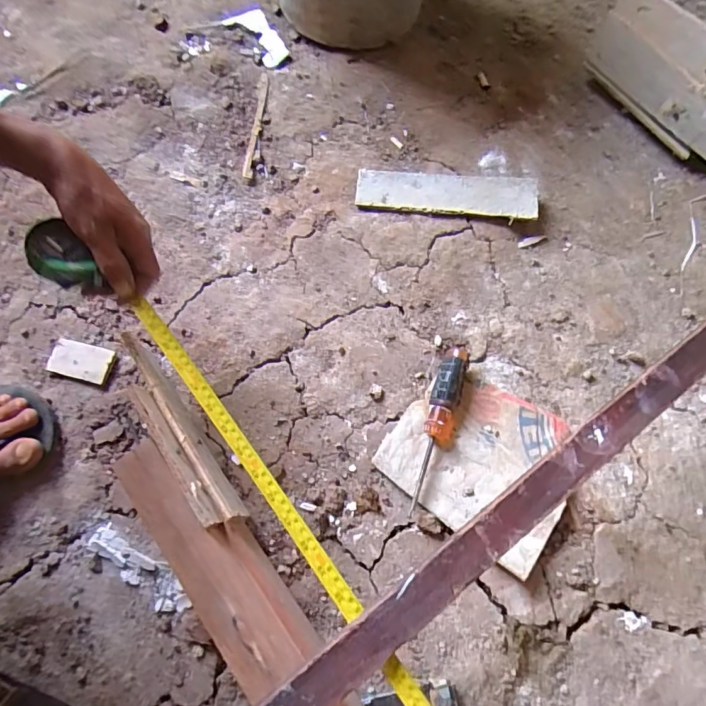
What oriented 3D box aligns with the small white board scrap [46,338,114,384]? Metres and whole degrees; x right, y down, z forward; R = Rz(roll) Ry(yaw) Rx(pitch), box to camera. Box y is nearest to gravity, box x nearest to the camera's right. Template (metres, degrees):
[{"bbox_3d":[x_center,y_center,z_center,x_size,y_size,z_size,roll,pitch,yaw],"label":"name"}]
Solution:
[{"bbox_3d":[-0.332,0.010,0.574,0.074,0.008,0.042,14,70,5],"label":"small white board scrap"}]

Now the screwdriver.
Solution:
[{"bbox_3d":[0.099,0.078,0.538,0.032,0.034,0.202,15,71,6],"label":"screwdriver"}]

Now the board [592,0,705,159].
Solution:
[{"bbox_3d":[0.447,-0.361,0.626,0.034,0.113,0.284,-37,75,-12],"label":"board"}]

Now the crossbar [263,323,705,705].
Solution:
[{"bbox_3d":[0.267,0.047,0.440,0.834,0.018,0.039,-36,75,-11],"label":"crossbar"}]

